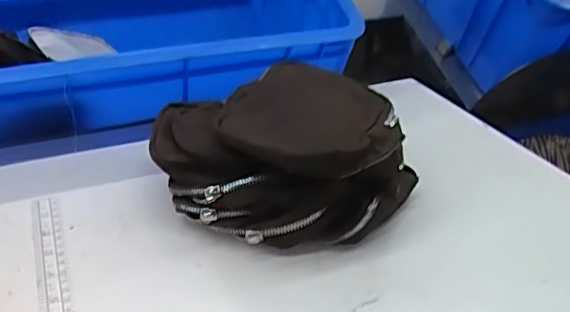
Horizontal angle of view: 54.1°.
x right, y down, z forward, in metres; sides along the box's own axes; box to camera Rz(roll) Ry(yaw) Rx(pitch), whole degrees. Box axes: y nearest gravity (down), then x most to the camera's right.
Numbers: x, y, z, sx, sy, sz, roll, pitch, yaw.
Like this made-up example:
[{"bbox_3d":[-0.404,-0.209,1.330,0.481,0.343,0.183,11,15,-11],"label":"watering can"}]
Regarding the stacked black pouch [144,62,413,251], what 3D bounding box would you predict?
[{"bbox_3d":[-0.010,-0.011,0.449,0.187,0.083,0.171,-5,31,-7],"label":"stacked black pouch"}]

